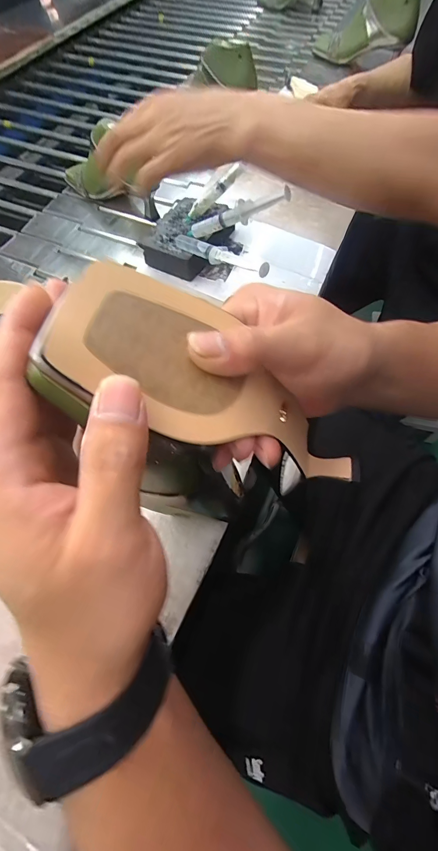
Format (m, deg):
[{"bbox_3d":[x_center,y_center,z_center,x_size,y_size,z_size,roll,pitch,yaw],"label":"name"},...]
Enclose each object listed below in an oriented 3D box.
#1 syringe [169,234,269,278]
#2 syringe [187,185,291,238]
[{"bbox_3d":[-0.007,-0.211,0.412,0.021,0.016,0.172,-41,55,-17],"label":"syringe"},{"bbox_3d":[0.018,-0.256,0.415,0.153,0.021,0.013,4,60,39],"label":"syringe"}]

